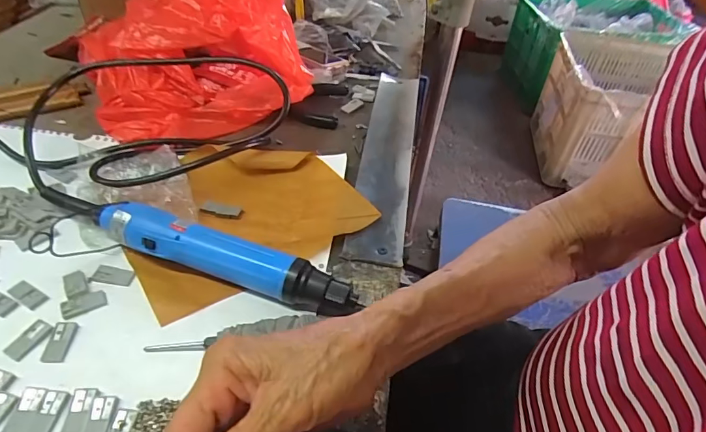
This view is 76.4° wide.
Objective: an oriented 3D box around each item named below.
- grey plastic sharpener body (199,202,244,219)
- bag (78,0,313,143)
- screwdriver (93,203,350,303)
[{"bbox_3d":[-0.119,-0.005,0.403,0.038,0.006,0.015,12,44,8],"label":"grey plastic sharpener body"},{"bbox_3d":[-0.182,-0.202,0.516,0.227,0.119,0.221,-13,46,-17],"label":"bag"},{"bbox_3d":[-0.103,0.033,0.342,0.203,0.032,0.034,18,45,14],"label":"screwdriver"}]

